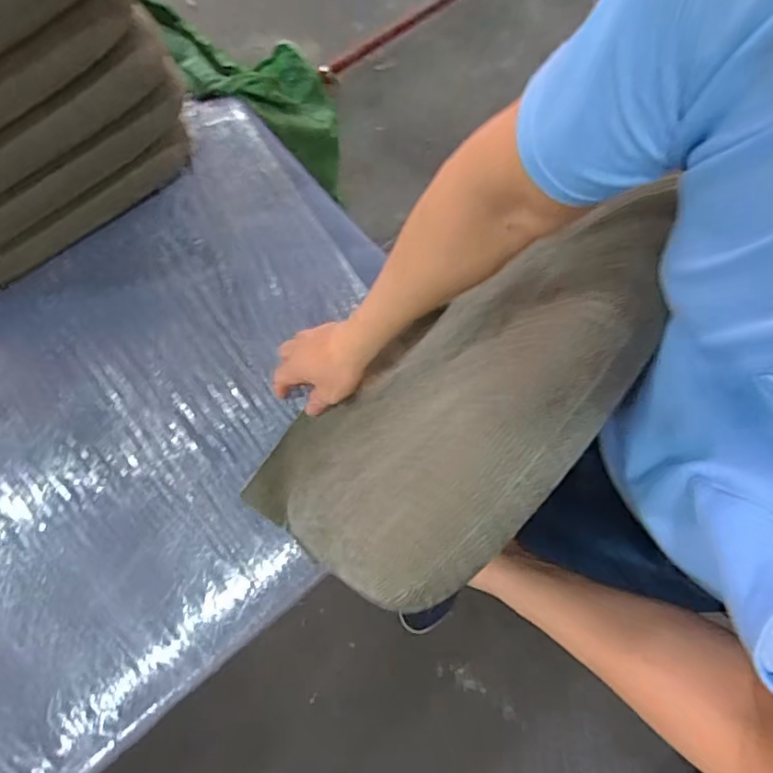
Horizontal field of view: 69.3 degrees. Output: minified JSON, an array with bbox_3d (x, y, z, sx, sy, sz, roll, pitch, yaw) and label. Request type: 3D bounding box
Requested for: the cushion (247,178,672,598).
[{"bbox_3d":[0.040,0.018,0.519,0.064,0.419,0.352,43,72,-11],"label":"cushion"}]

